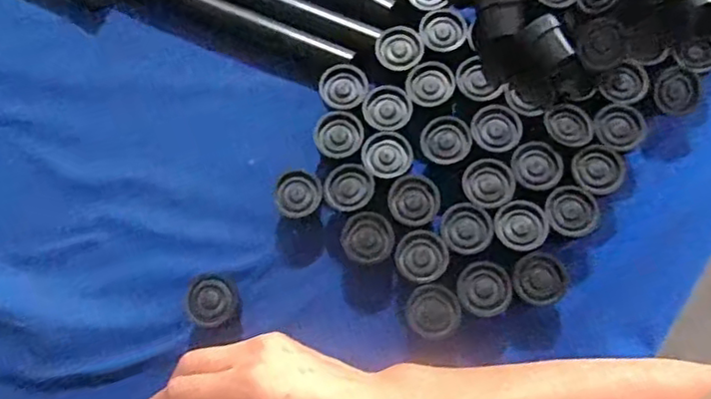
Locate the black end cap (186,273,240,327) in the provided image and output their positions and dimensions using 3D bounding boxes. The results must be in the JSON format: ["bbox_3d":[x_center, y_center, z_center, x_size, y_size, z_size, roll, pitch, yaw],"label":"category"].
[{"bbox_3d":[-0.097,0.071,0.424,0.028,0.032,0.033,-18,74,-4],"label":"black end cap"}]

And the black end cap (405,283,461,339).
[{"bbox_3d":[0.051,0.074,0.407,0.034,0.026,0.033,0,74,1],"label":"black end cap"}]

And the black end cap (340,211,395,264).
[{"bbox_3d":[0.008,0.029,0.429,0.035,0.029,0.034,0,74,1],"label":"black end cap"}]

